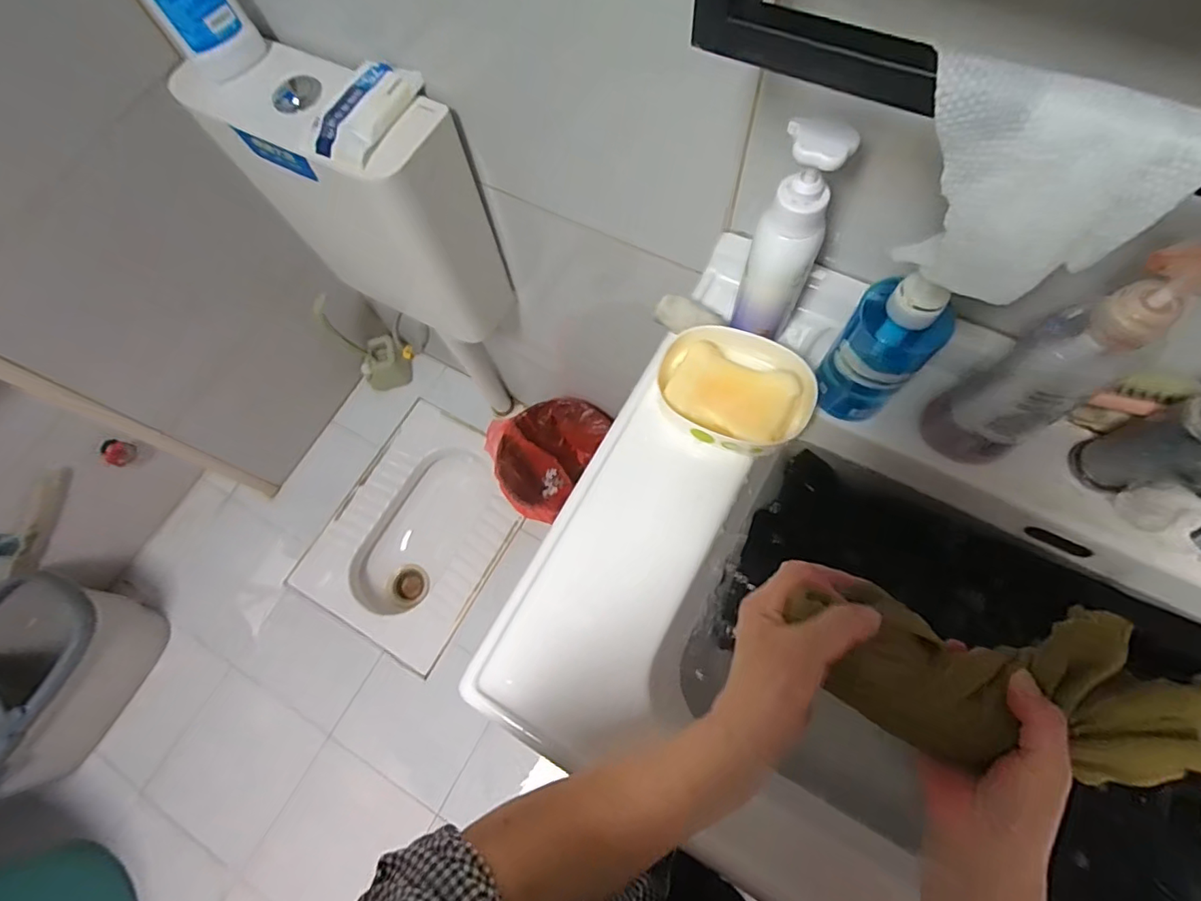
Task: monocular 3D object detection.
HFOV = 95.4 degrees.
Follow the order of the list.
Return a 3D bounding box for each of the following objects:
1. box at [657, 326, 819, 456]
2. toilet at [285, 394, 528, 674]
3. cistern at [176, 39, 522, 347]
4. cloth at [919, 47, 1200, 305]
[{"bbox_3d":[0.121,-0.053,0.498,0.133,0.037,0.101,18,74,7],"label":"box"},{"bbox_3d":[-0.489,0.223,1.510,0.401,0.163,0.604,27,74,12],"label":"toilet"},{"bbox_3d":[-0.325,-0.333,0.784,0.325,0.384,0.168,35,76,14],"label":"cistern"},{"bbox_3d":[0.197,-0.120,0.263,0.113,0.094,0.039,26,73,12],"label":"cloth"}]

